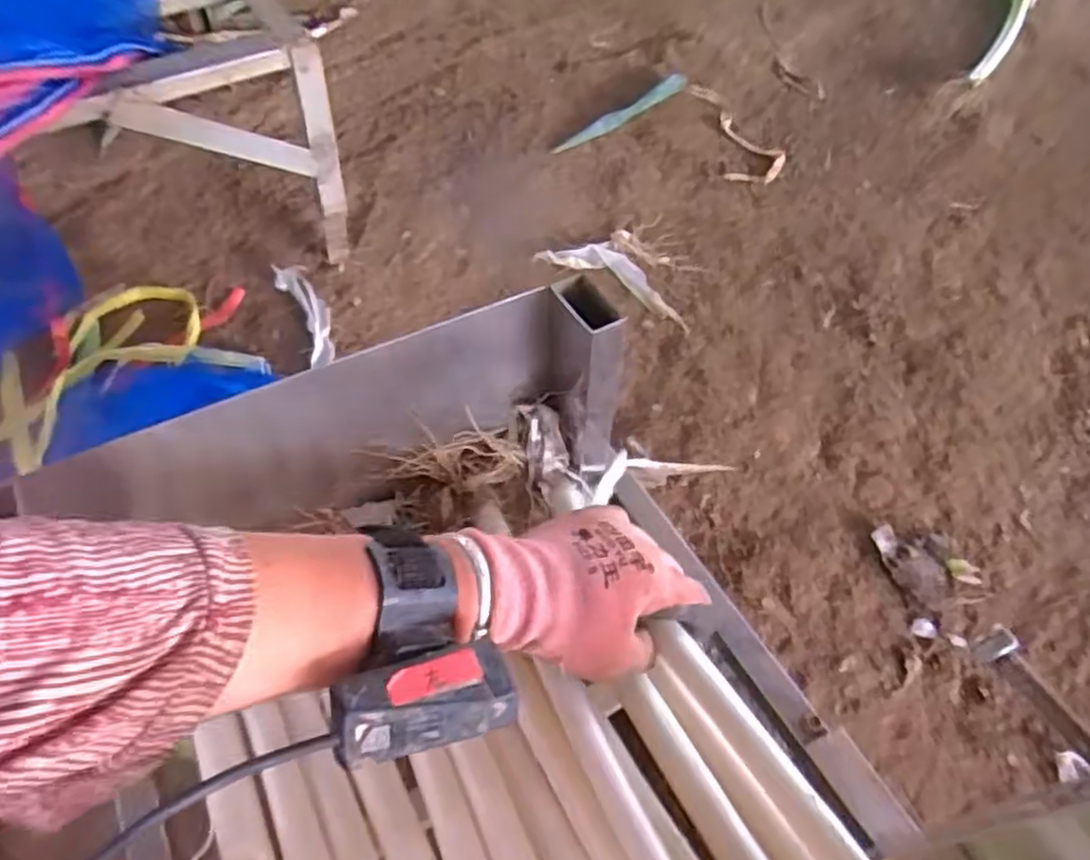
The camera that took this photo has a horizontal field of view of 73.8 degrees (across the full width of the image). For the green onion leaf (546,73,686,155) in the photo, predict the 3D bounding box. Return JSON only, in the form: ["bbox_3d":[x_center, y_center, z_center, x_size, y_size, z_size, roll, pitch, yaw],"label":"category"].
[{"bbox_3d":[0.112,-0.461,1.059,0.262,0.024,0.019,-35,63,-22],"label":"green onion leaf"}]

